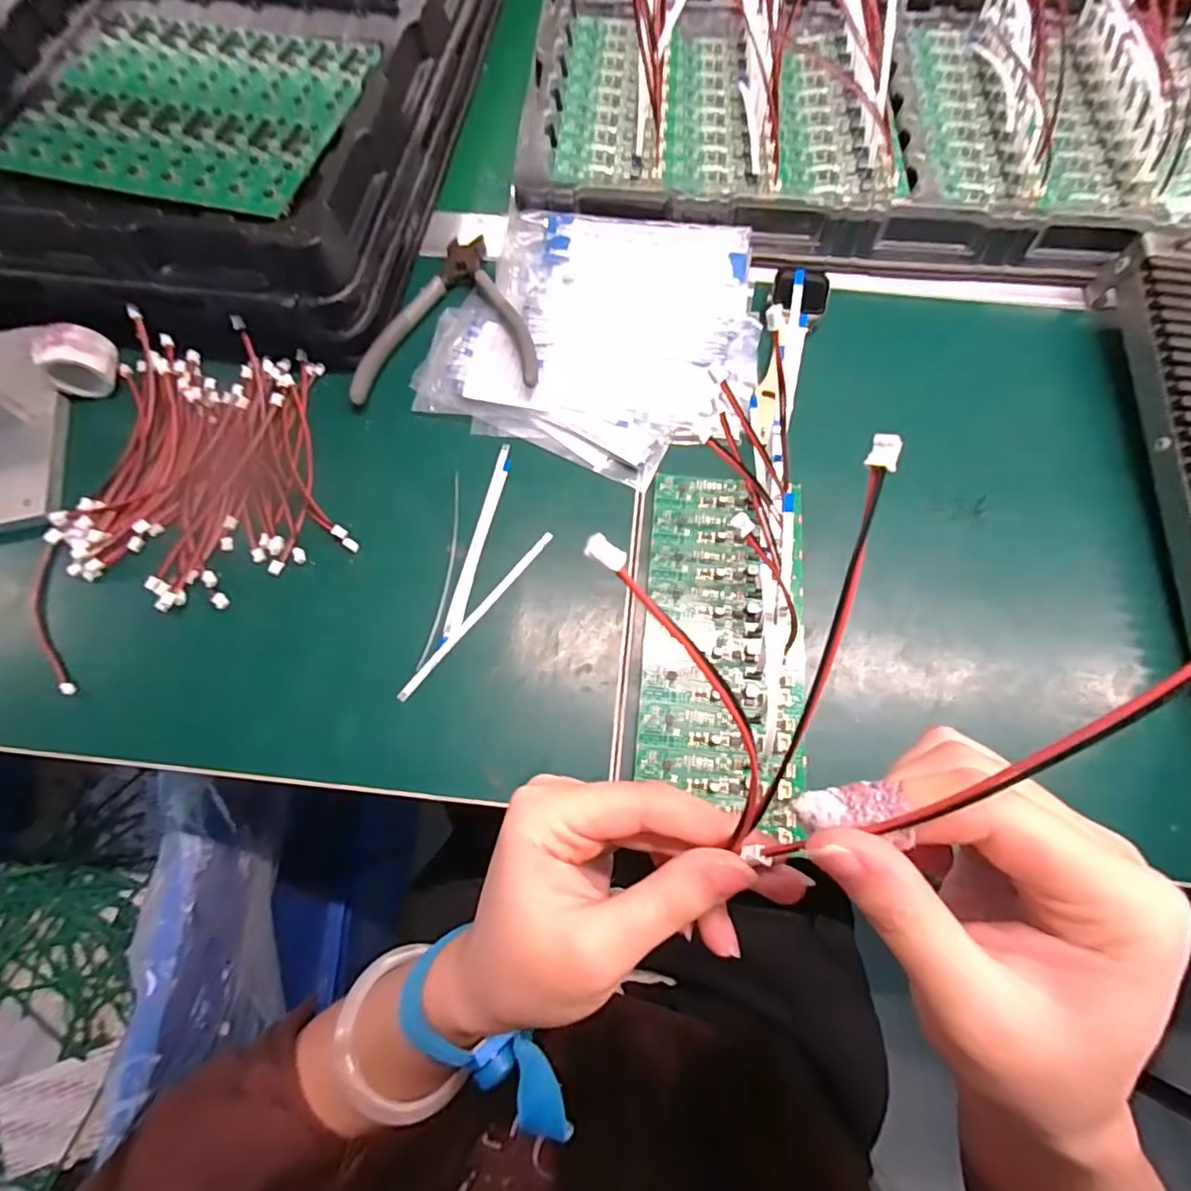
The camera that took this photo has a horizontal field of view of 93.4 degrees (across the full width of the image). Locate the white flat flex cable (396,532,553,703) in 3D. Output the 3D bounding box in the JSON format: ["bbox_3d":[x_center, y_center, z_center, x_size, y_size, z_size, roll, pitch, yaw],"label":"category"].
[{"bbox_3d":[-0.064,0.009,0.306,0.005,0.004,0.119,37,74,12],"label":"white flat flex cable"}]

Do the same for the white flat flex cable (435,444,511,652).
[{"bbox_3d":[-0.066,-0.031,0.320,0.009,0.004,0.124,15,72,-5],"label":"white flat flex cable"}]

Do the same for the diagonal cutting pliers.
[{"bbox_3d":[-0.092,-0.183,0.351,0.110,0.019,0.135,-1,70,-1],"label":"diagonal cutting pliers"}]

